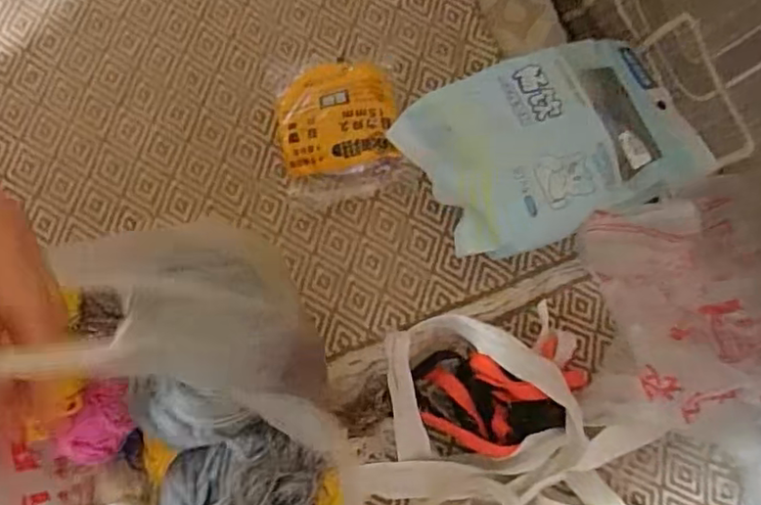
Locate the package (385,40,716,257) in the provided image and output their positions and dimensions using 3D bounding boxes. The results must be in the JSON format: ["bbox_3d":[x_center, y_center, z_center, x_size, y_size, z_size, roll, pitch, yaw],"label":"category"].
[{"bbox_3d":[0.149,-0.091,0.549,0.240,0.078,0.156,-24,79,-4],"label":"package"}]

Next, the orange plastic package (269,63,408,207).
[{"bbox_3d":[-0.039,-0.115,0.576,0.104,0.038,0.135,-11,79,-2],"label":"orange plastic package"}]

